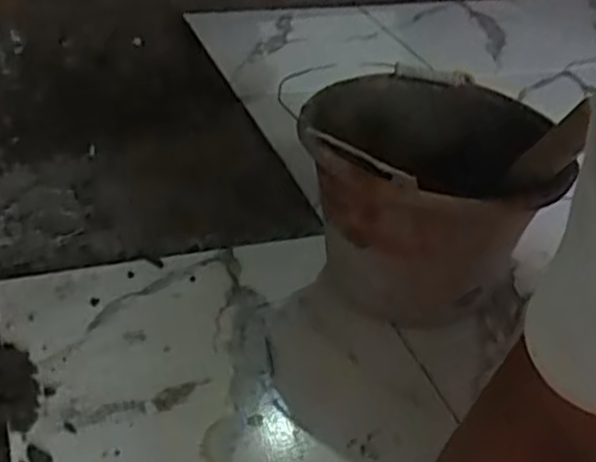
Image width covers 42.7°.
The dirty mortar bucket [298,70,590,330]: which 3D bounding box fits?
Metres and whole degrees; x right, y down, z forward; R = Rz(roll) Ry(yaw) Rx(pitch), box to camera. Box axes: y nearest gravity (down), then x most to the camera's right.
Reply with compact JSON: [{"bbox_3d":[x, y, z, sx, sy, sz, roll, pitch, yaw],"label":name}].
[{"bbox_3d":[0.138,-0.045,0.840,0.262,0.248,0.251,4,35,-3],"label":"dirty mortar bucket"}]

